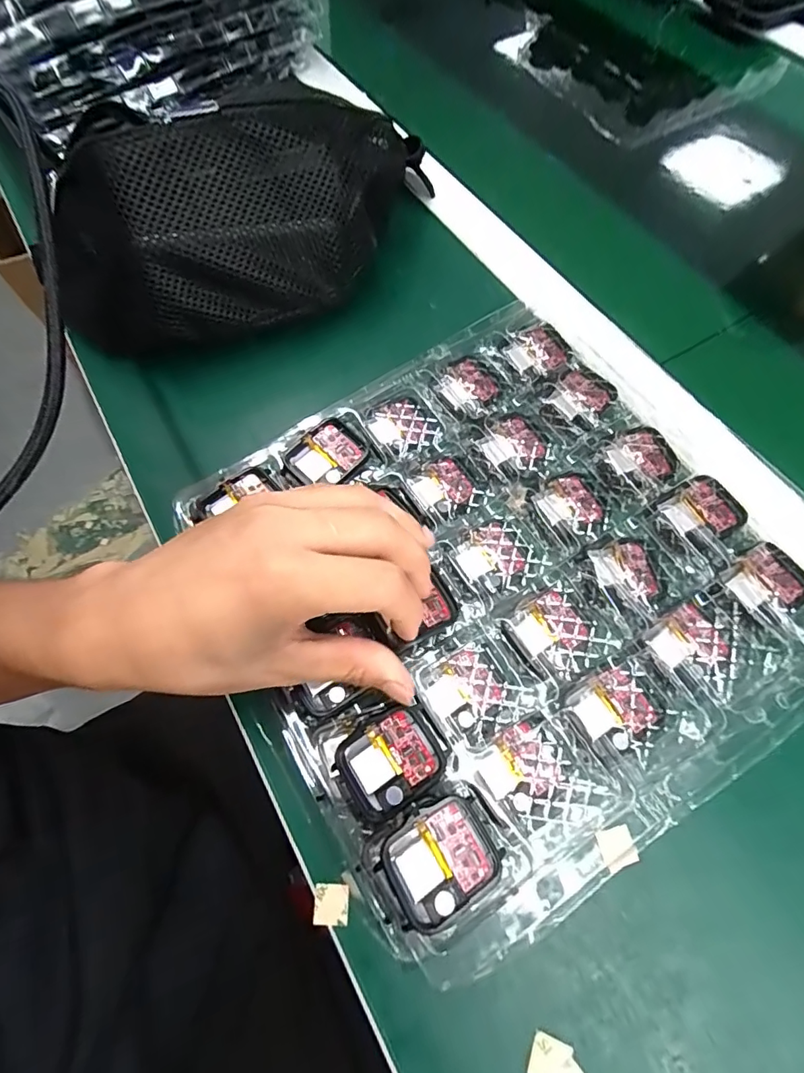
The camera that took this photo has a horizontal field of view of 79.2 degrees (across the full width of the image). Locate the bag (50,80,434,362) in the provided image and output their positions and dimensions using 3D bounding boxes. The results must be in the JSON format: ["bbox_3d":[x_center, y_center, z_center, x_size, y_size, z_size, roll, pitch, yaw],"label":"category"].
[{"bbox_3d":[-0.094,-0.210,0.321,0.265,0.106,0.099,-24,68,-8],"label":"bag"}]

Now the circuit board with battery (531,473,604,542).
[{"bbox_3d":[0.093,-0.017,0.273,0.034,0.004,0.034,-27,68,-10],"label":"circuit board with battery"}]

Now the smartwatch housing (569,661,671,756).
[{"bbox_3d":[0.104,0.082,0.231,0.039,0.009,0.033,-31,69,-11],"label":"smartwatch housing"}]

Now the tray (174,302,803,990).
[{"bbox_3d":[0.051,0.017,0.265,0.266,0.033,0.262,-32,69,-11],"label":"tray"}]

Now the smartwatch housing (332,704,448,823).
[{"bbox_3d":[-0.005,0.099,0.216,0.045,0.006,0.038,-27,68,-9],"label":"smartwatch housing"}]

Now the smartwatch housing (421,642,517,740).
[{"bbox_3d":[0.033,0.075,0.238,0.037,0.009,0.037,-25,68,-9],"label":"smartwatch housing"}]

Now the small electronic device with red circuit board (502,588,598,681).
[{"bbox_3d":[0.076,0.050,0.247,0.038,0.007,0.037,-32,69,-11],"label":"small electronic device with red circuit board"}]

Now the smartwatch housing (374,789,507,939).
[{"bbox_3d":[0.016,0.133,0.200,0.045,0.007,0.037,-31,69,-11],"label":"smartwatch housing"}]

